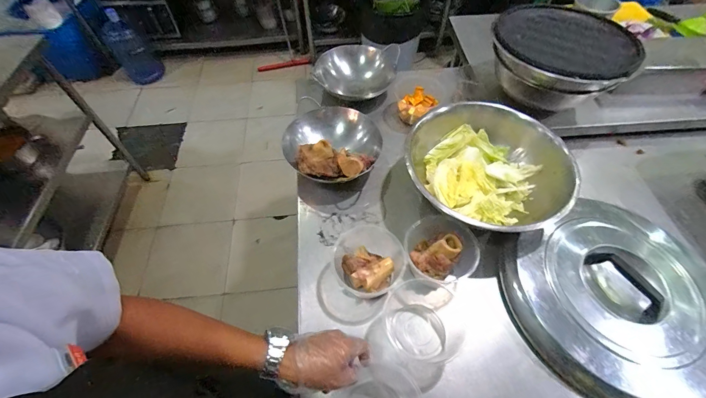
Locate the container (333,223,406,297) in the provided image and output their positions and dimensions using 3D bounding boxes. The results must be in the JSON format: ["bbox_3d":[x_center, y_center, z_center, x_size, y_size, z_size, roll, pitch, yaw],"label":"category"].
[{"bbox_3d":[0.038,0.131,0.706,0.156,0.060,0.158,0,56,1],"label":"container"}]

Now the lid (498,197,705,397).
[{"bbox_3d":[0.533,0.189,0.640,0.430,0.054,0.374,-25,59,-15],"label":"lid"}]

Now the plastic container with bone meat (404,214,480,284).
[{"bbox_3d":[0.181,0.115,0.676,0.124,0.106,0.140,-39,64,-22],"label":"plastic container with bone meat"}]

